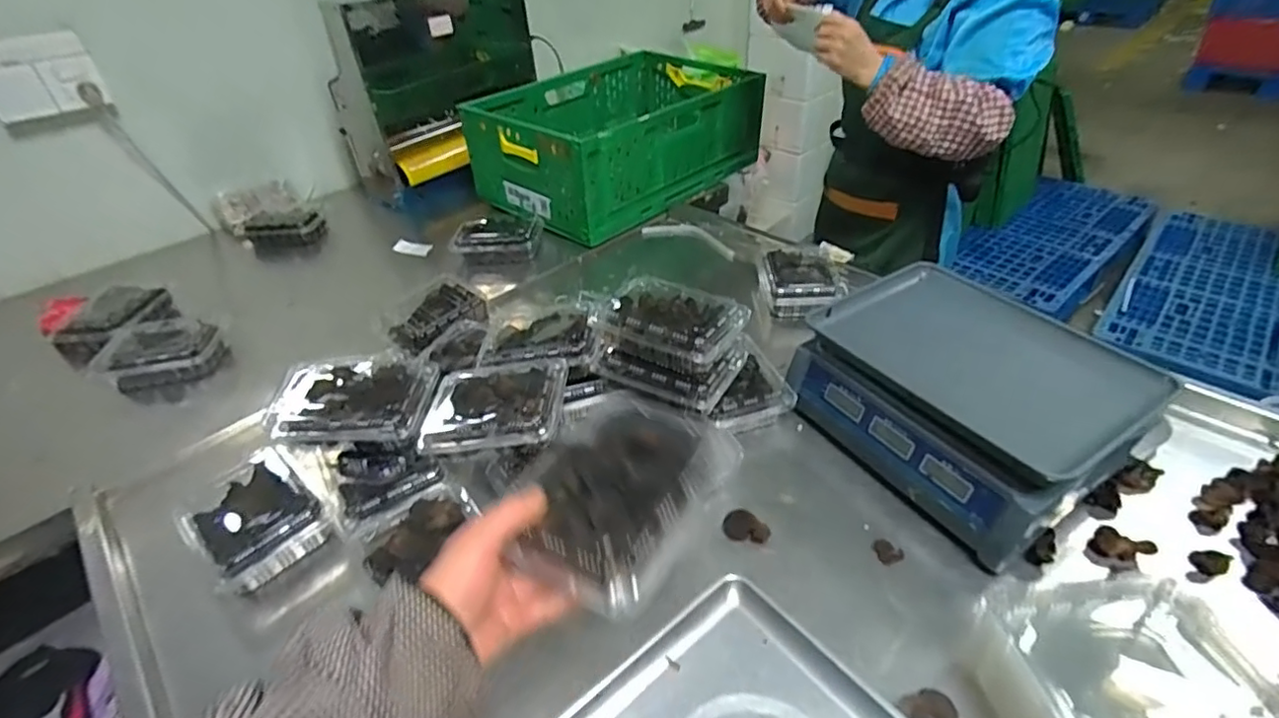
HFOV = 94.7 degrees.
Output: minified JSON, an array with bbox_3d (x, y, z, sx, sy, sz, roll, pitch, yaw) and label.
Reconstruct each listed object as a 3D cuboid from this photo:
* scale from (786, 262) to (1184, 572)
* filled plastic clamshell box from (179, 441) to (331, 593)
[{"bbox_3d":[0.401,0.036,0.738,0.287,0.124,0.340,-24,42,-23],"label":"scale"},{"bbox_3d":[-0.482,0.195,0.744,0.176,0.054,0.138,24,46,32],"label":"filled plastic clamshell box"}]

